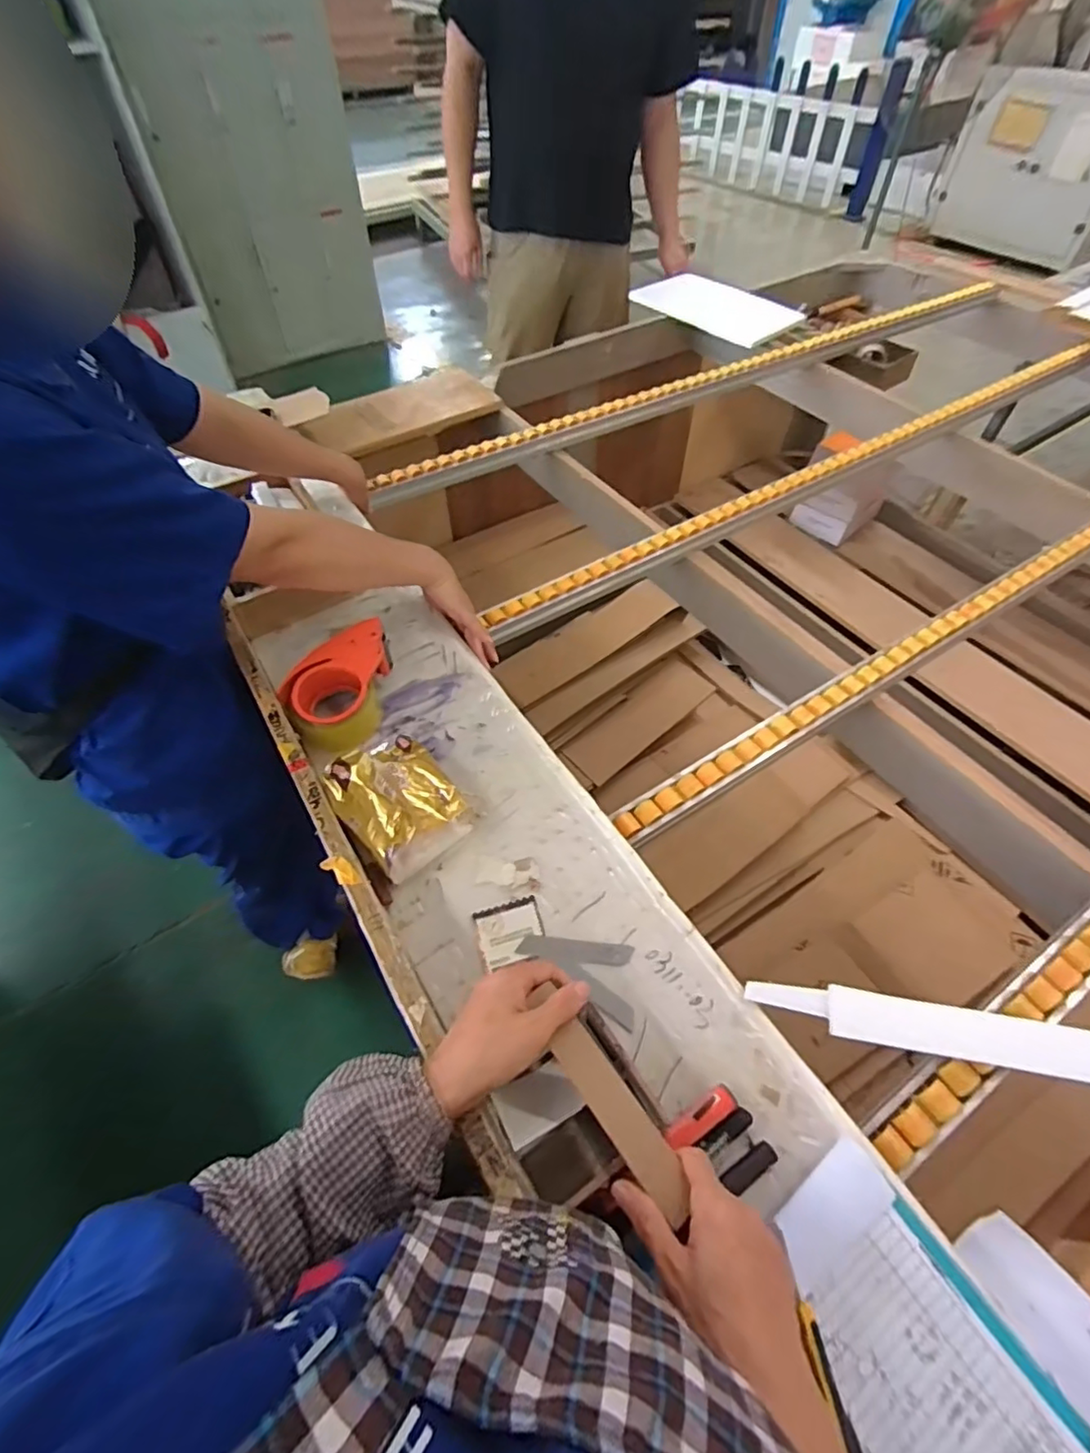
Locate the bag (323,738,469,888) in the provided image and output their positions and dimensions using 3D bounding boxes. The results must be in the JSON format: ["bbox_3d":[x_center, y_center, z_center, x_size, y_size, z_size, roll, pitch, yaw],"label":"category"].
[{"bbox_3d":[-0.156,0.078,0.633,0.111,0.067,0.141,-35,61,-23],"label":"bag"}]

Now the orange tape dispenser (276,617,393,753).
[{"bbox_3d":[-0.250,-0.051,0.732,0.100,0.078,0.153,6,53,4],"label":"orange tape dispenser"}]

